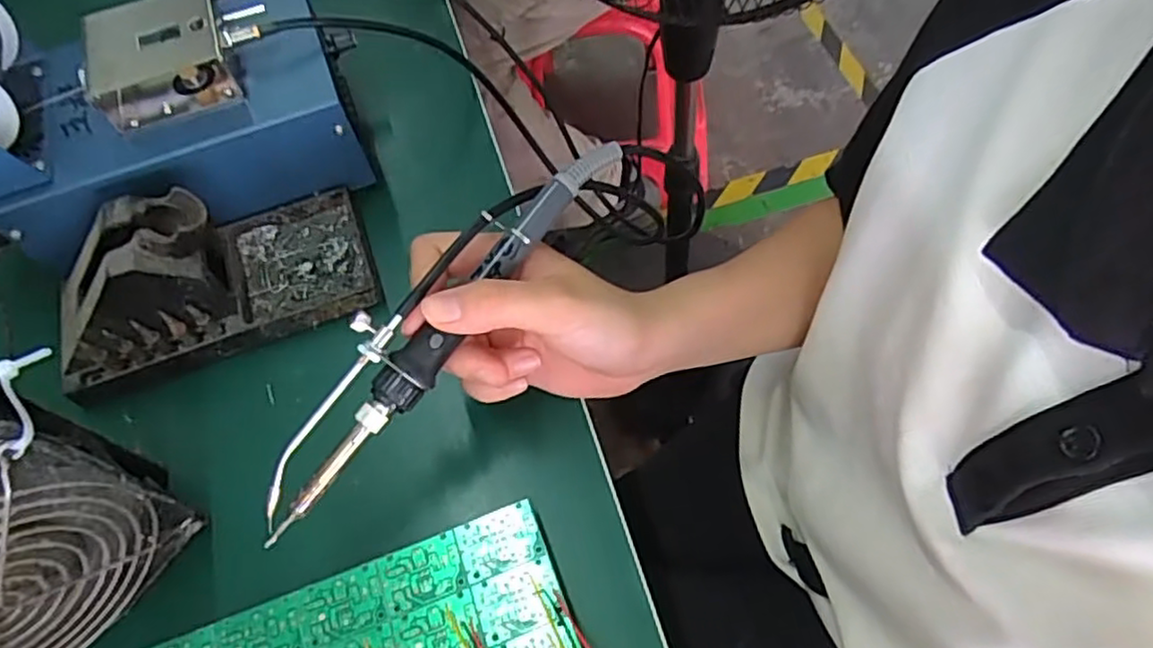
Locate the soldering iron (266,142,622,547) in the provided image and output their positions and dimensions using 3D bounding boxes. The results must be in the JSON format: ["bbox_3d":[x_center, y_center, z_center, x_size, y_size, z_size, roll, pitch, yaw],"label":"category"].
[{"bbox_3d":[-0.057,-0.006,0.281,0.029,0.026,0.205,35,78,22],"label":"soldering iron"}]

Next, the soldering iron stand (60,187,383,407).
[{"bbox_3d":[-0.190,-0.031,0.352,0.155,0.071,0.077,-21,62,-7],"label":"soldering iron stand"}]

